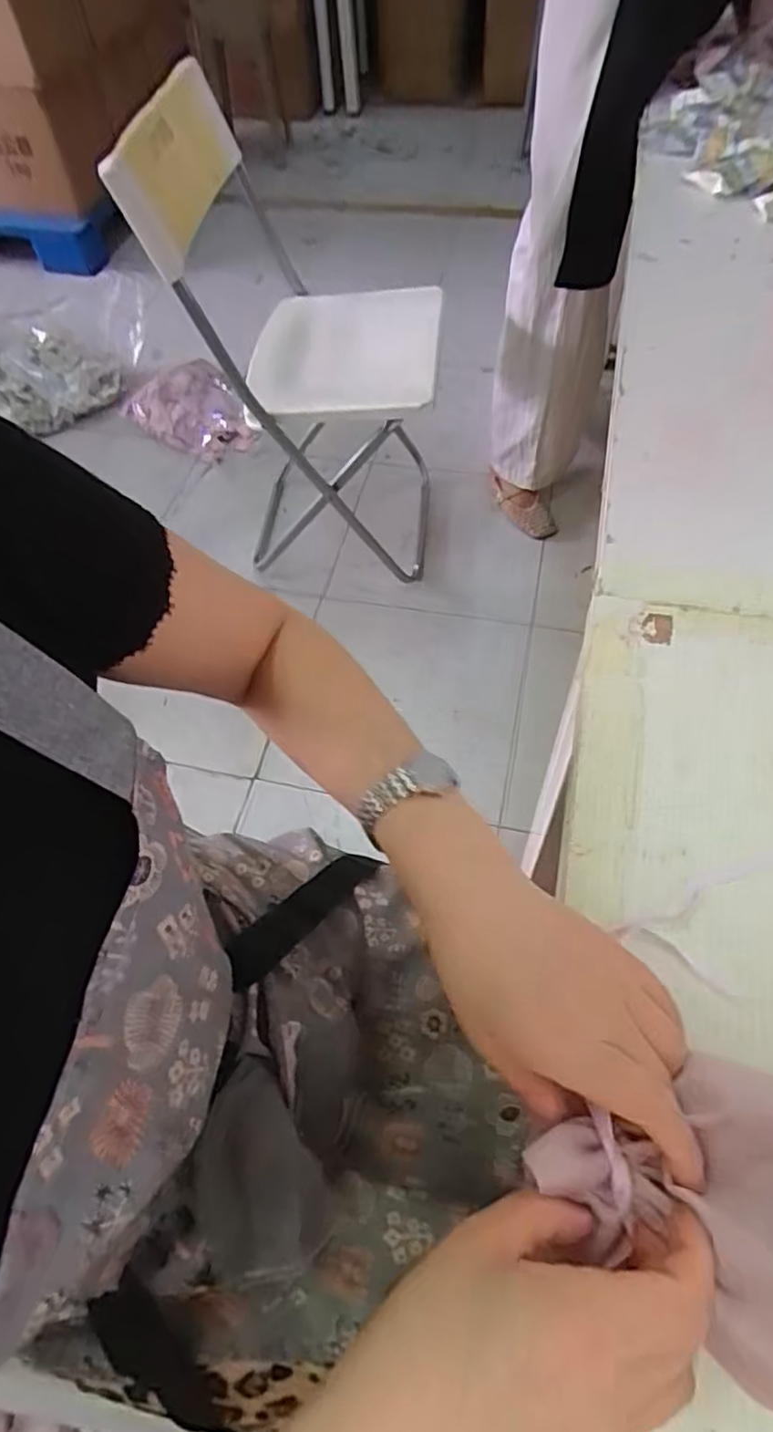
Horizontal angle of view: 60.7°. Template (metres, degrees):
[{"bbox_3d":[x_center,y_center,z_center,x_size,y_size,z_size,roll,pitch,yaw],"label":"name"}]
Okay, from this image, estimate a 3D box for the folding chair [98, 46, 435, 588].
[{"bbox_3d":[-0.135,-0.638,1.244,0.472,0.760,0.458,11,60,11],"label":"folding chair"}]

